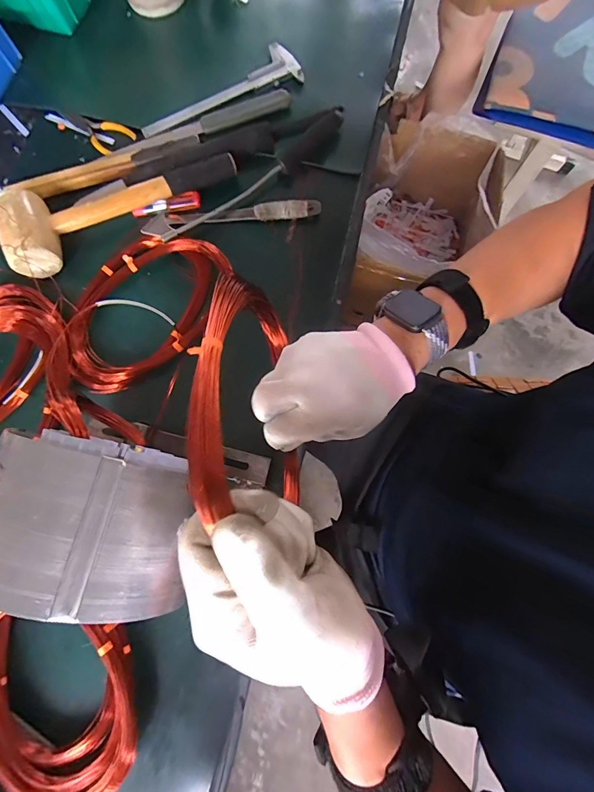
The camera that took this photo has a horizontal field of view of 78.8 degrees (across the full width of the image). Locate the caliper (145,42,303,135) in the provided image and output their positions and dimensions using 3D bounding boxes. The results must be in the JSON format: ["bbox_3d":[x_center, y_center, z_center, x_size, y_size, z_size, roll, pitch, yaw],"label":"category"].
[{"bbox_3d":[-0.108,-0.415,0.489,0.225,0.012,0.069,-25,79,-3],"label":"caliper"}]

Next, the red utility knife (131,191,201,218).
[{"bbox_3d":[-0.163,-0.237,0.452,0.084,0.010,0.018,-19,79,-2],"label":"red utility knife"}]

